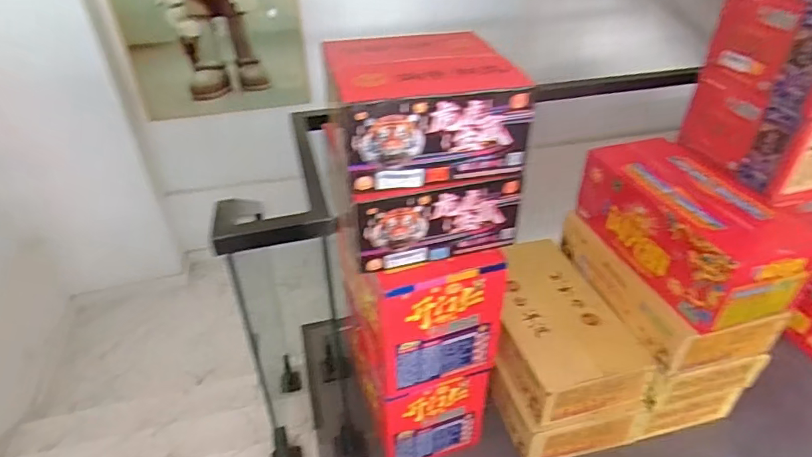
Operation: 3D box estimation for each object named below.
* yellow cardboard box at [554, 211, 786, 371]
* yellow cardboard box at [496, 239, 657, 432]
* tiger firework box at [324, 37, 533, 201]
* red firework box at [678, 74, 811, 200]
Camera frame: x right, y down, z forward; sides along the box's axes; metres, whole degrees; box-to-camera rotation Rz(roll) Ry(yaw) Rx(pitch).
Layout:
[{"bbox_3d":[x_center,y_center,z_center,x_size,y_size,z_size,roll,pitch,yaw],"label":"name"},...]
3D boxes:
[{"bbox_3d":[0.808,0.154,1.621,0.377,0.177,0.596,-8,37,-10],"label":"yellow cardboard box"},{"bbox_3d":[0.458,0.314,1.657,0.356,0.187,0.598,-10,38,-12],"label":"yellow cardboard box"},{"bbox_3d":[0.031,-0.268,1.100,0.364,0.205,0.332,-8,37,-11],"label":"tiger firework box"},{"bbox_3d":[1.112,-0.295,1.486,0.364,0.254,0.406,-14,39,-18],"label":"red firework box"}]

